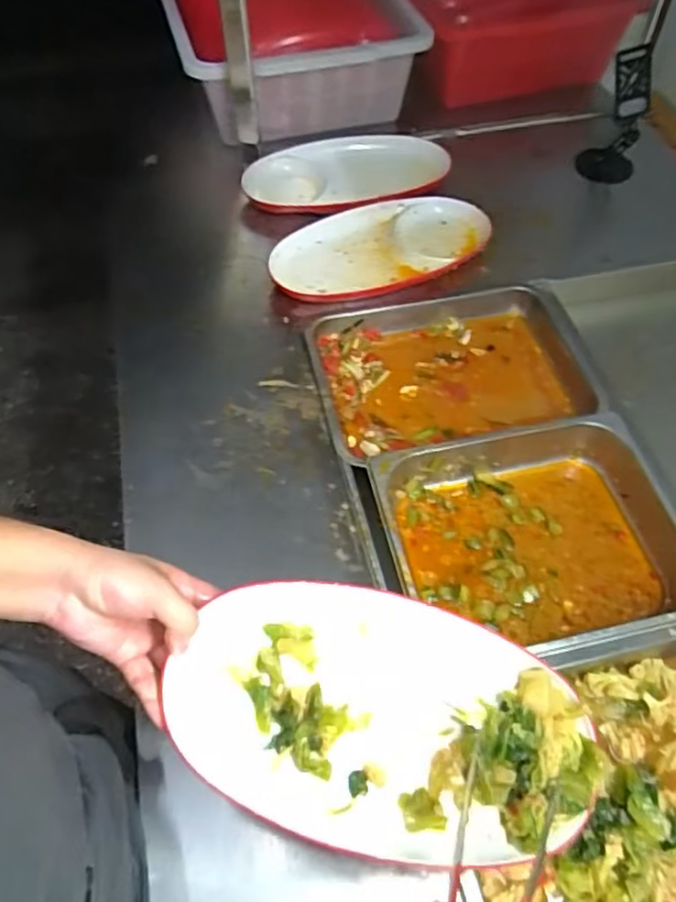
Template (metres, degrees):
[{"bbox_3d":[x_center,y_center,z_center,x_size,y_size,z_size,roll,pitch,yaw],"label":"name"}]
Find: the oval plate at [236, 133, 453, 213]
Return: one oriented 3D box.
[{"bbox_3d":[0.015,-0.440,1.030,0.322,0.040,0.179,-9,56,-4],"label":"oval plate"}]

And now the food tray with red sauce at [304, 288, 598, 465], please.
[{"bbox_3d":[0.143,-0.100,0.844,0.336,0.052,0.244,-11,62,-8],"label":"food tray with red sauce"}]

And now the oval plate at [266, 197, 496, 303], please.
[{"bbox_3d":[0.063,-0.295,0.939,0.327,0.033,0.174,-21,57,-12],"label":"oval plate"}]

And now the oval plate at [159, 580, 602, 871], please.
[{"bbox_3d":[0.041,0.204,0.487,0.318,0.026,0.176,22,69,-5],"label":"oval plate"}]

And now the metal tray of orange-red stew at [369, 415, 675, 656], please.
[{"bbox_3d":[0.218,0.098,0.710,0.319,0.069,0.256,-9,62,-7],"label":"metal tray of orange-red stew"}]

